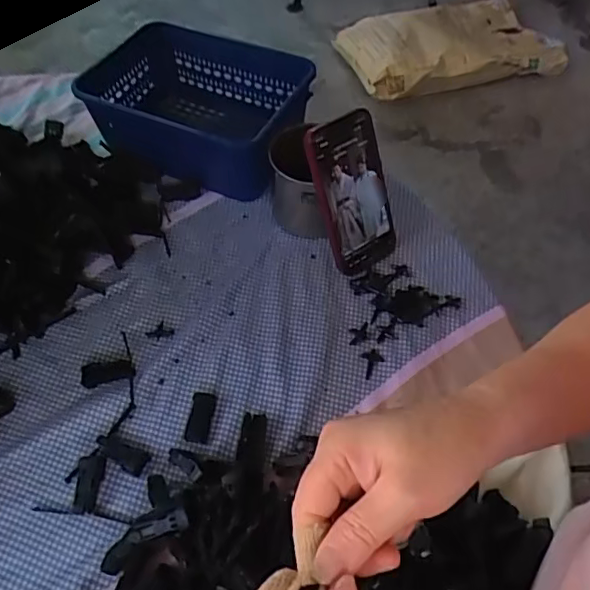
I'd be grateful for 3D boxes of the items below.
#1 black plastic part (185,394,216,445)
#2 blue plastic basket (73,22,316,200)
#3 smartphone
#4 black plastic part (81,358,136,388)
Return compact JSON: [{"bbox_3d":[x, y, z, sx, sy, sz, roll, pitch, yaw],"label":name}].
[{"bbox_3d":[-0.085,0.109,0.511,0.020,0.007,0.046,6,55,3],"label":"black plastic part"},{"bbox_3d":[-0.118,-0.229,0.686,0.271,0.094,0.181,27,59,17],"label":"blue plastic basket"},{"bbox_3d":[0.060,-0.102,0.574,0.077,0.155,0.015,-30,31,-20],"label":"smartphone"},{"bbox_3d":[-0.178,0.072,0.538,0.048,0.004,0.025,-11,56,-8],"label":"black plastic part"}]

